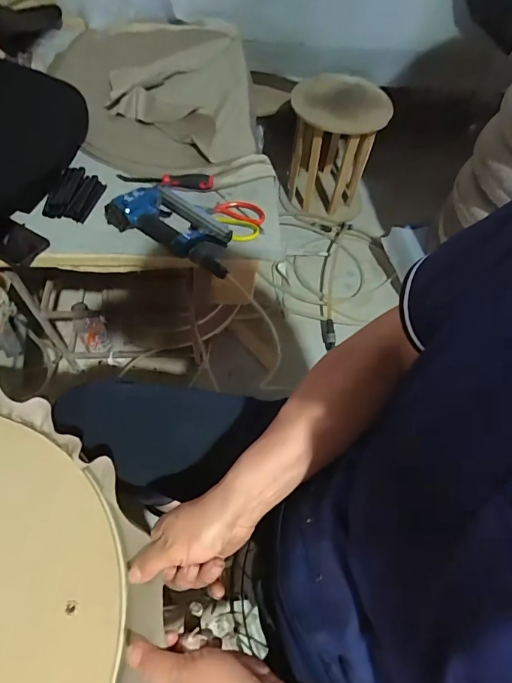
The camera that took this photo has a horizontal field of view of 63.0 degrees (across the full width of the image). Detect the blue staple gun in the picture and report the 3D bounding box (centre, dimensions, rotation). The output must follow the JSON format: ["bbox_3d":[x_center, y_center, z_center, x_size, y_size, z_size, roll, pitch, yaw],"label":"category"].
[{"bbox_3d":[-0.137,-0.216,0.766,0.254,0.045,0.123,28,61,13],"label":"blue staple gun"}]

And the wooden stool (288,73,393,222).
[{"bbox_3d":[0.260,-0.659,1.423,0.295,0.398,0.270,13,59,4],"label":"wooden stool"}]

